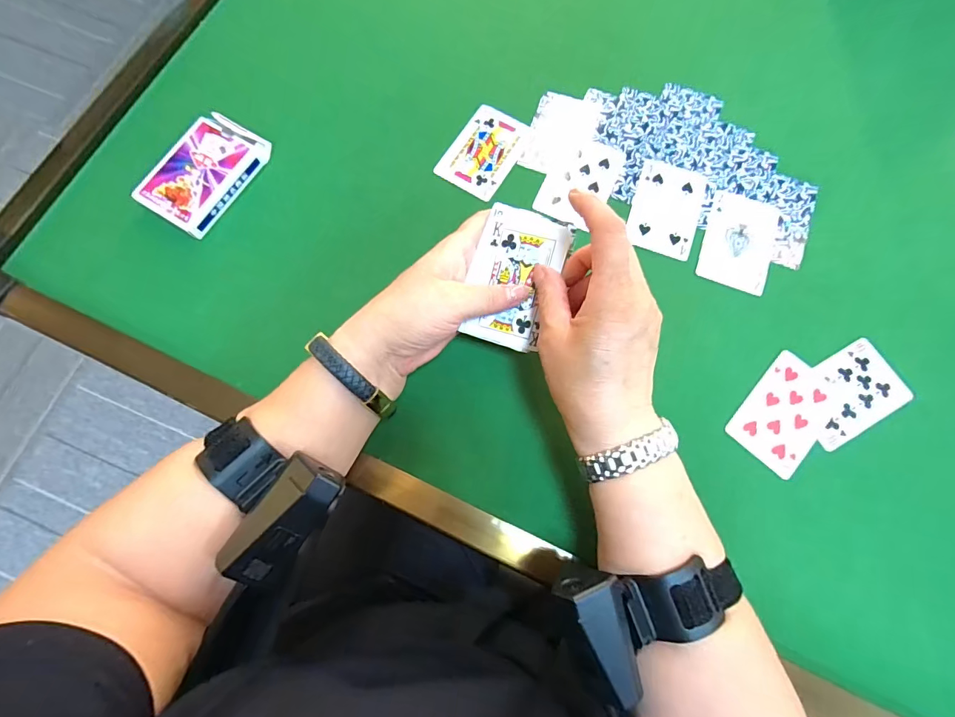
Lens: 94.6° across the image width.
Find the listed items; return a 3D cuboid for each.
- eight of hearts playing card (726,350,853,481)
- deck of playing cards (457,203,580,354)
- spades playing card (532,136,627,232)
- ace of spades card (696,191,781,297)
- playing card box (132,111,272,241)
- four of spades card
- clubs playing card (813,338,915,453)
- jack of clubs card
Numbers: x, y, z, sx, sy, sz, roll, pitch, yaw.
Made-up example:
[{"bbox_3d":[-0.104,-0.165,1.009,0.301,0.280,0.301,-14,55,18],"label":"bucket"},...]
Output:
[{"bbox_3d":[0.243,0.042,0.345,0.059,0.004,0.089,41,78,8],"label":"eight of hearts playing card"},{"bbox_3d":[0.026,-0.057,0.317,0.062,0.006,0.096,19,97,7],"label":"deck of playing cards"},{"bbox_3d":[0.093,-0.162,0.392,0.059,0.005,0.077,22,77,4],"label":"spades playing card"},{"bbox_3d":[0.224,-0.101,0.378,0.057,0.004,0.090,17,75,6],"label":"ace of spades card"},{"bbox_3d":[-0.229,-0.156,0.374,0.063,0.021,0.102,31,77,6],"label":"playing card box"},{"bbox_3d":[0.165,-0.134,0.387,0.058,0.004,0.089,19,76,3],"label":"four of spades card"},{"bbox_3d":[0.293,0.027,0.348,0.086,0.004,0.057,-28,76,-5],"label":"clubs playing card"},{"bbox_3d":[0.007,-0.187,0.396,0.057,0.004,0.087,30,77,6],"label":"jack of clubs card"}]

